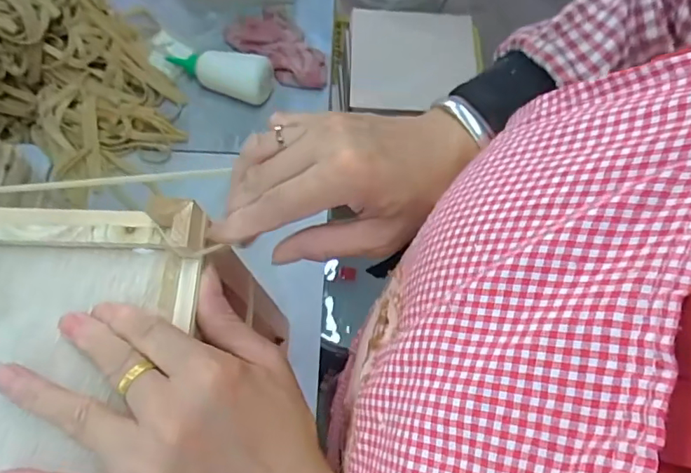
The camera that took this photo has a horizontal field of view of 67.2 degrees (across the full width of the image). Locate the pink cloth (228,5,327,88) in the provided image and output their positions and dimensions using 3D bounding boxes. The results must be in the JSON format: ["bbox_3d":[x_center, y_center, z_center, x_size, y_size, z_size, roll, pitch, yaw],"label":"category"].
[{"bbox_3d":[-0.096,-0.276,0.774,0.096,0.034,0.159,-36,73,-15],"label":"pink cloth"}]

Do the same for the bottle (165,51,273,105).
[{"bbox_3d":[-0.179,-0.234,0.724,0.163,0.044,0.050,17,68,5],"label":"bottle"}]

